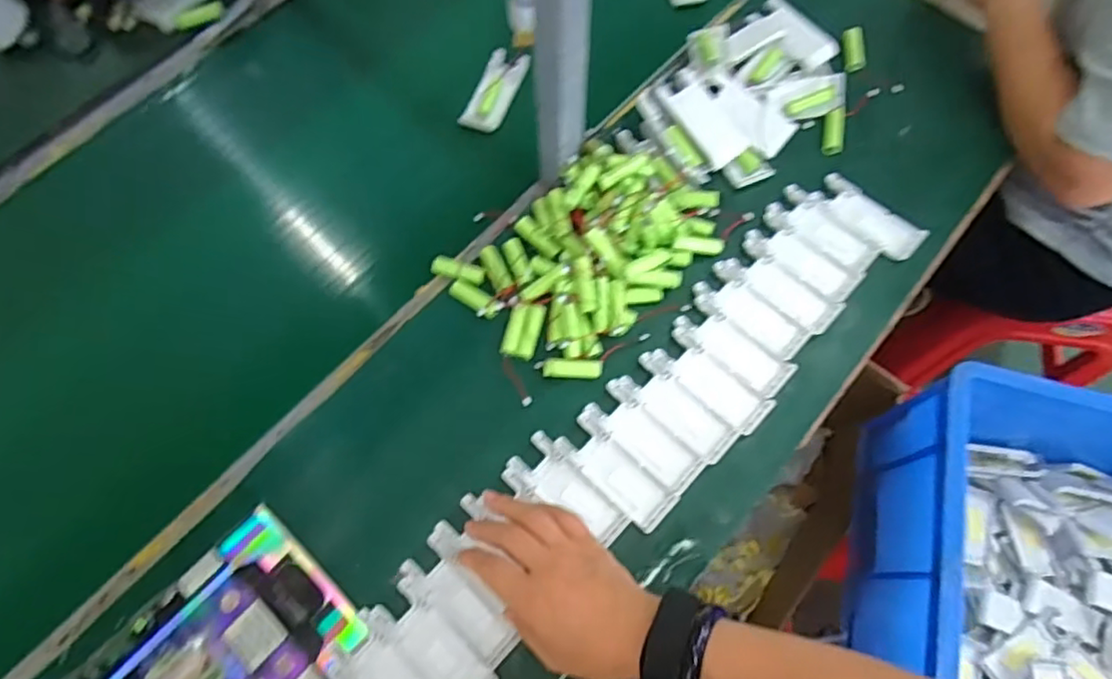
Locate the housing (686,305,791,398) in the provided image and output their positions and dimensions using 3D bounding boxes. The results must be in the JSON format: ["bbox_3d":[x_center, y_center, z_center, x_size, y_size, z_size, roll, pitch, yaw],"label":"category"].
[{"bbox_3d":[0.159,0.001,0.566,0.044,0.012,0.113,-40,73,-15],"label":"housing"}]

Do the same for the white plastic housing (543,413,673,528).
[{"bbox_3d":[0.051,0.106,0.521,0.041,0.012,0.107,-38,72,-14],"label":"white plastic housing"}]

